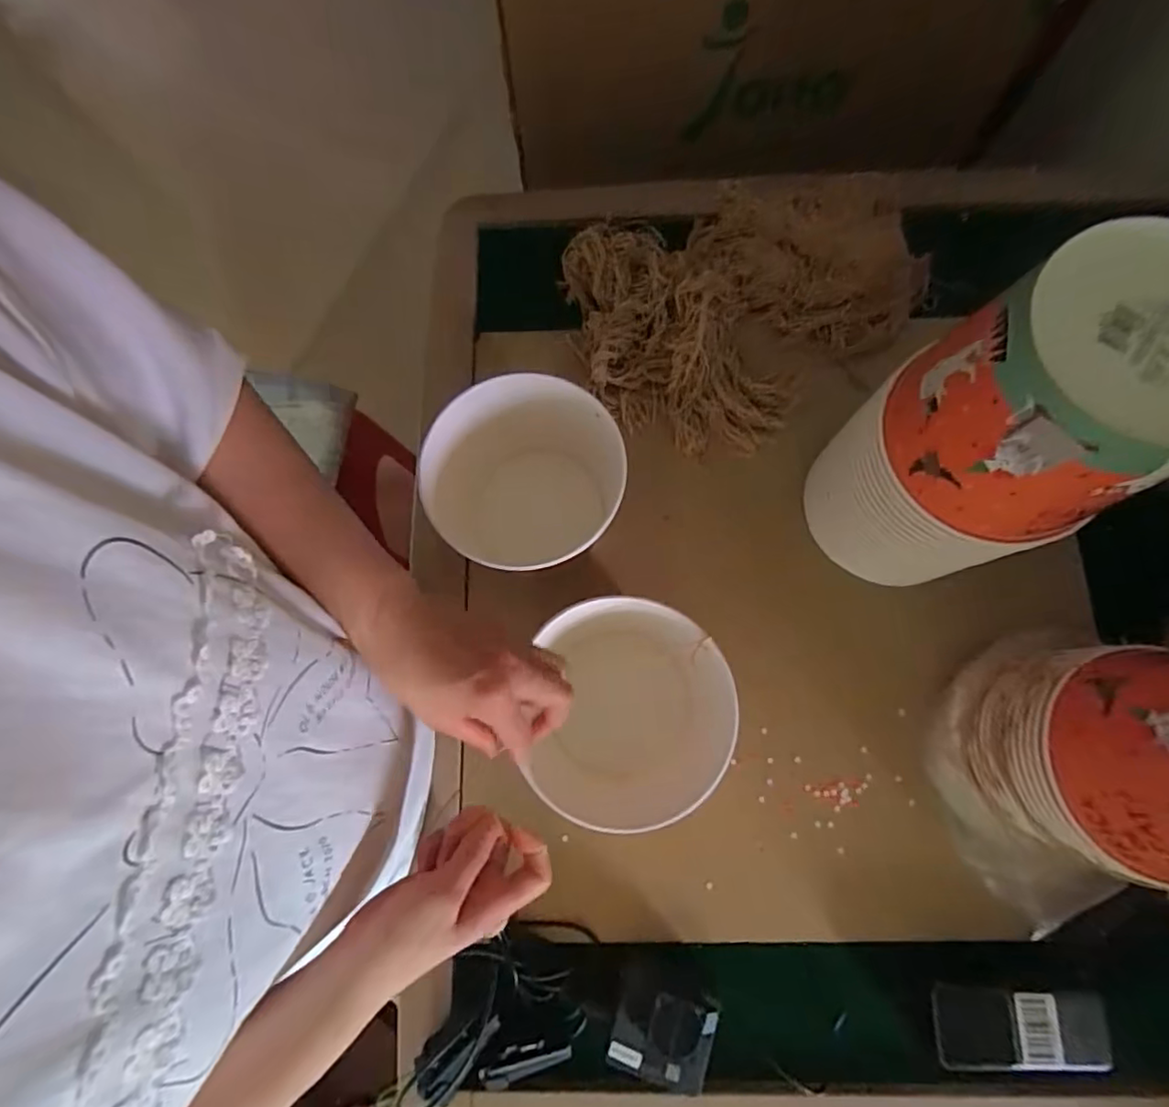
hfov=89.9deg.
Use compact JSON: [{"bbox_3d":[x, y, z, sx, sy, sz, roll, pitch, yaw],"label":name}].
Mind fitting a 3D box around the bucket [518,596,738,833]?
[{"bbox_3d":[0.039,0.137,0.468,0.157,0.107,0.179,8,78,3],"label":"bucket"}]

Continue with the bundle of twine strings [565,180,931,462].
[{"bbox_3d":[0.165,-0.258,0.582,0.344,0.066,0.264,-19,78,-3],"label":"bundle of twine strings"}]

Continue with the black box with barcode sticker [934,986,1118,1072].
[{"bbox_3d":[0.338,0.368,0.451,0.127,0.014,0.053,-1,70,2],"label":"black box with barcode sticker"}]

